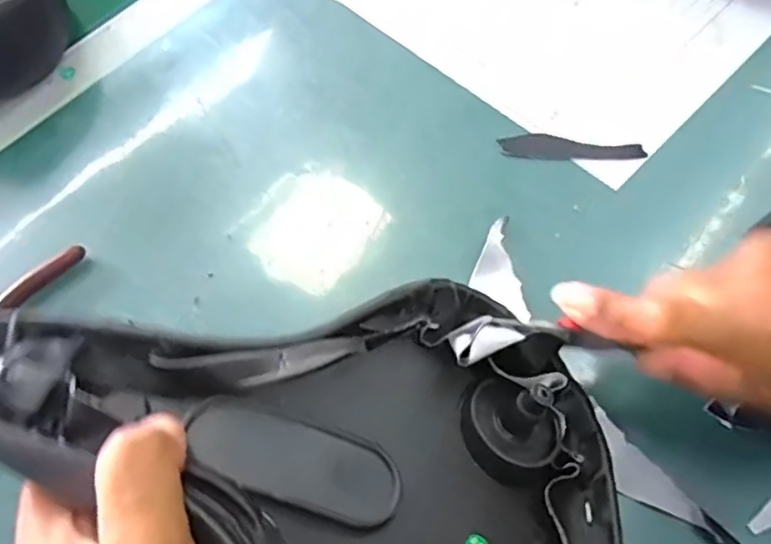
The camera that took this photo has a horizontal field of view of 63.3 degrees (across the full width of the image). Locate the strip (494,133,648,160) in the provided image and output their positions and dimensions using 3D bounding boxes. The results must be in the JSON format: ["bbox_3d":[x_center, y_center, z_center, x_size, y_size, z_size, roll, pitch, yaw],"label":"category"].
[{"bbox_3d":[0.111,-0.074,0.373,0.083,0.006,0.016,5,63,5],"label":"strip"}]

